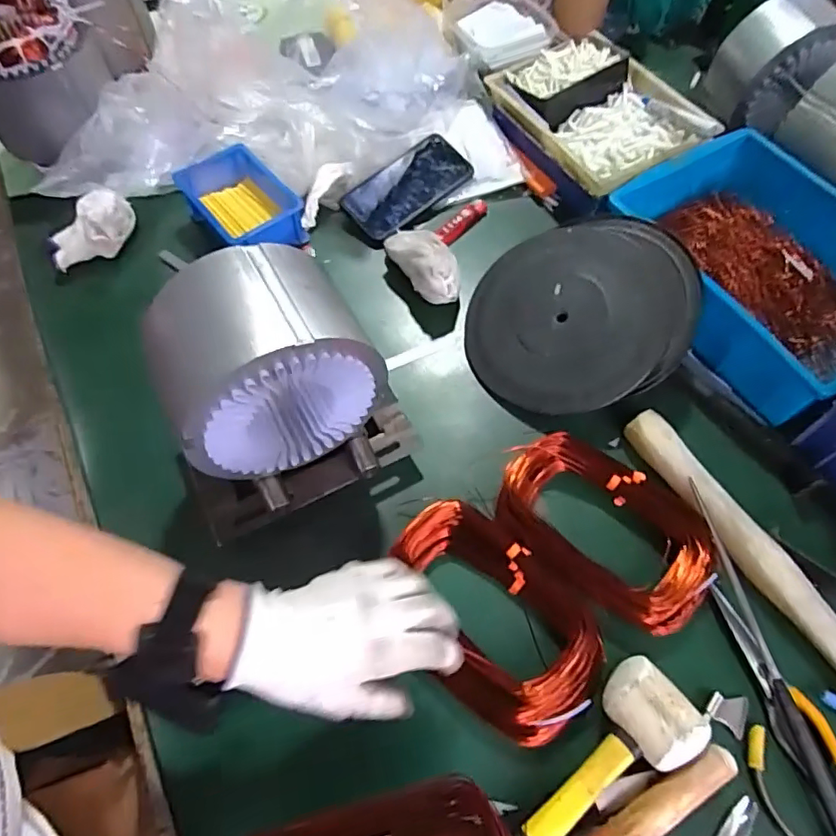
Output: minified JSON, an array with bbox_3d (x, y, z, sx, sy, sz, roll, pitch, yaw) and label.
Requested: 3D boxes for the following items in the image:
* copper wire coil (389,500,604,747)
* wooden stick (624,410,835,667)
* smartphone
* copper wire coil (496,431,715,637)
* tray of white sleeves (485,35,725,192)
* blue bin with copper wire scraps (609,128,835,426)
[{"bbox_3d":[0.057,0.157,0.454,0.185,0.031,0.126,39,69,21],"label":"copper wire coil"},{"bbox_3d":[0.288,0.125,0.462,0.036,0.027,0.318,-29,65,-13],"label":"wooden stick"},{"bbox_3d":[-0.010,-0.287,0.697,0.161,0.015,0.079,-38,81,-11],"label":"smartphone"},{"bbox_3d":[0.159,0.090,0.478,0.178,0.041,0.119,33,68,17],"label":"copper wire coil"},{"bbox_3d":[0.228,-0.384,0.694,0.183,0.045,0.252,-26,65,-12],"label":"tray of white sleeves"},{"bbox_3d":[0.355,-0.154,0.582,0.211,0.077,0.292,-29,65,-13],"label":"blue bin with copper wire scraps"}]

